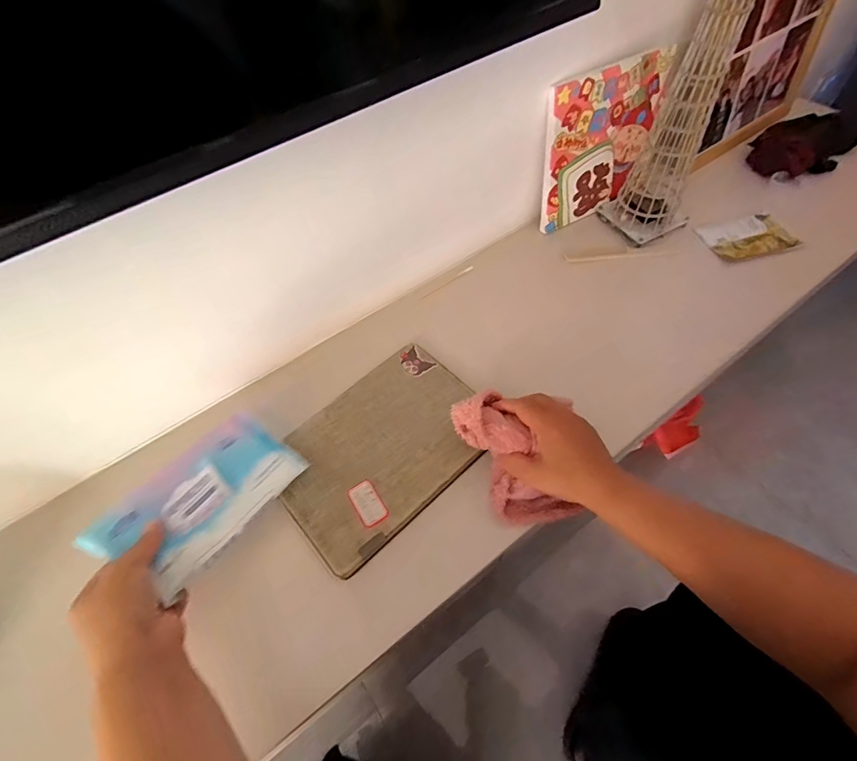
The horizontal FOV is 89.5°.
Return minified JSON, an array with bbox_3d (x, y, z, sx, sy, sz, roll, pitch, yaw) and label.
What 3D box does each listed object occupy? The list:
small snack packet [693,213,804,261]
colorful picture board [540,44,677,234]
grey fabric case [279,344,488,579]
[{"bbox_3d":[0.468,-0.209,0.634,0.121,0.017,0.077,-11,57,-3],"label":"small snack packet"},{"bbox_3d":[0.249,-0.328,0.607,0.185,0.186,0.025,-25,48,-12],"label":"colorful picture board"},{"bbox_3d":[-0.050,0.067,0.469,0.226,0.013,0.166,-37,62,-18],"label":"grey fabric case"}]

